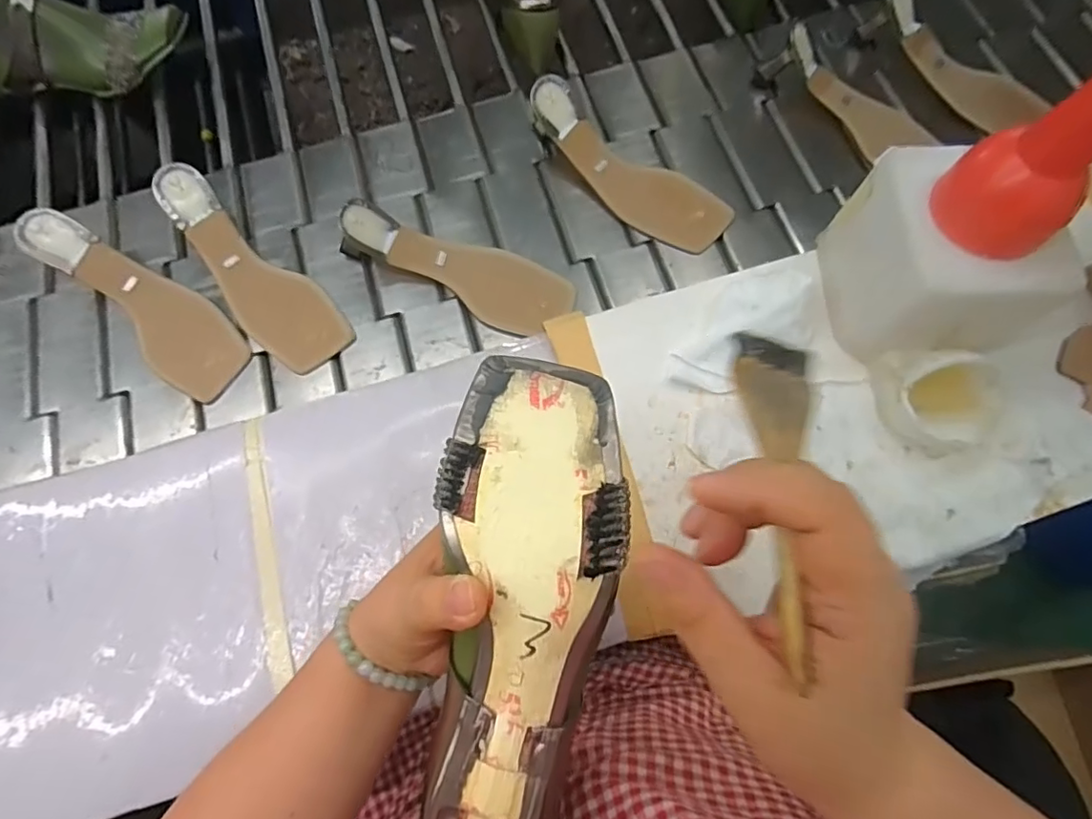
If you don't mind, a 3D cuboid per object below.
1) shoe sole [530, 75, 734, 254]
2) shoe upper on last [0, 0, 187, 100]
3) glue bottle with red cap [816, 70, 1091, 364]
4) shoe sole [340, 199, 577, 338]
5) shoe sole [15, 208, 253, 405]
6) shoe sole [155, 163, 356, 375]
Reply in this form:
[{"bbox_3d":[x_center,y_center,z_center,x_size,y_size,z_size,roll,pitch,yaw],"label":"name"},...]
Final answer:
[{"bbox_3d":[0.071,-0.233,0.545,0.224,0.057,0.067,35,75,13],"label":"shoe sole"},{"bbox_3d":[-0.495,-0.381,0.582,0.231,0.096,0.063,-12,69,-1],"label":"shoe upper on last"},{"bbox_3d":[0.278,-0.123,0.353,0.102,0.230,0.114,1,69,3],"label":"glue bottle with red cap"},{"bbox_3d":[-0.081,-0.132,0.513,0.214,0.062,0.065,16,71,9],"label":"shoe sole"},{"bbox_3d":[-0.370,-0.099,0.513,0.226,0.021,0.072,39,75,-3],"label":"shoe sole"},{"bbox_3d":[-0.274,-0.128,0.522,0.070,0.024,0.224,-43,90,-13],"label":"shoe sole"}]

